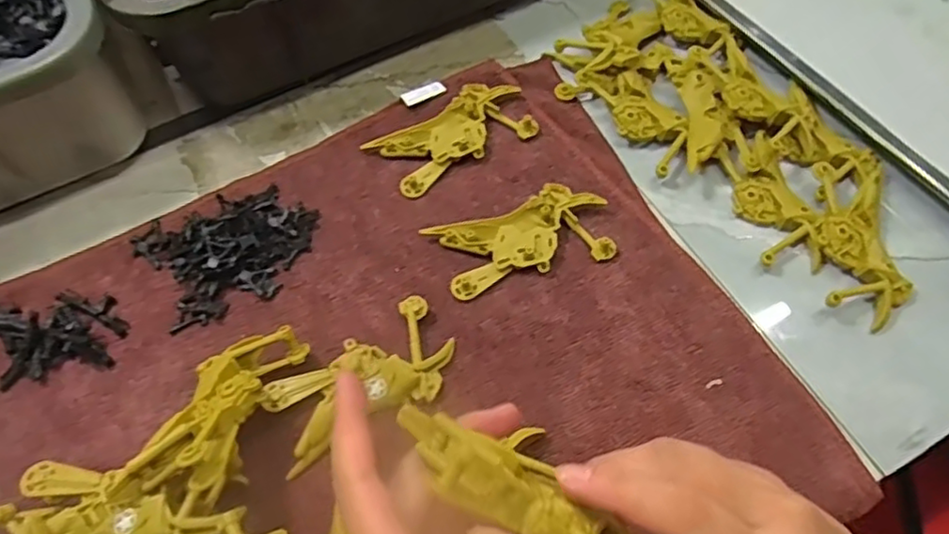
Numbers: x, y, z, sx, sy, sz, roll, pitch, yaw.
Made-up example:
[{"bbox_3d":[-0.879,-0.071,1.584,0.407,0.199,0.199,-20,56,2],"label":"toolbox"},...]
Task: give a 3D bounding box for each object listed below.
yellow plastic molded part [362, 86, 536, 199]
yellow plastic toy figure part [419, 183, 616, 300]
[{"bbox_3d":[-0.013,-0.086,0.423,0.100,0.009,0.050,-28,66,-11],"label":"yellow plastic molded part"},{"bbox_3d":[0.026,-0.016,0.382,0.101,0.011,0.049,-16,64,-6],"label":"yellow plastic toy figure part"}]

